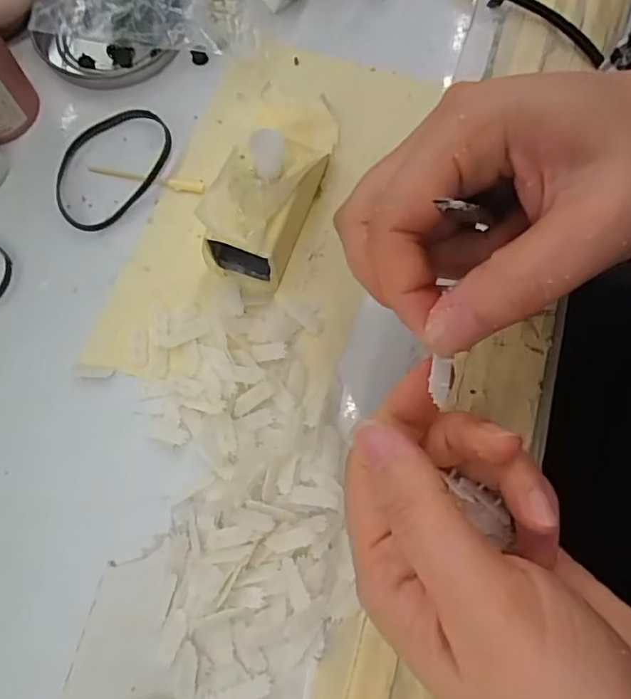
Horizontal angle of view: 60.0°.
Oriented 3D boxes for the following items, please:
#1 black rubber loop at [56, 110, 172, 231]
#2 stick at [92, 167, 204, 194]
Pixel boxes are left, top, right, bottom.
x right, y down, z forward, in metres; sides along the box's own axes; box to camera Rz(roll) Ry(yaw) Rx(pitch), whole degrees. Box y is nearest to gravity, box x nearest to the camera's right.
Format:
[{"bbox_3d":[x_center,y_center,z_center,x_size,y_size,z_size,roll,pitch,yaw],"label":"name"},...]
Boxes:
[{"bbox_3d":[-0.101,-0.091,0.268,0.046,0.008,0.070,38,75,11],"label":"black rubber loop"},{"bbox_3d":[-0.084,-0.084,0.268,0.058,0.004,0.007,11,72,3],"label":"stick"}]

